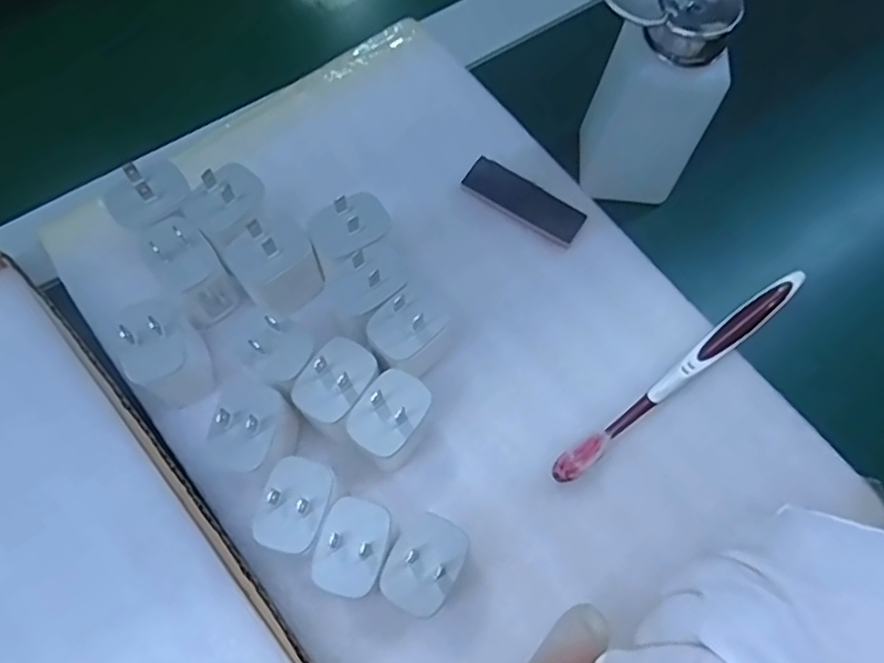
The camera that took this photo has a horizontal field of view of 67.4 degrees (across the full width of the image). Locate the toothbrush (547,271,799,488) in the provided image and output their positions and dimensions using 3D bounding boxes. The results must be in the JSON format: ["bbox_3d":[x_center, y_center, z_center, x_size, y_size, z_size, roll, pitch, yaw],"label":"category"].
[{"bbox_3d":[0.134,0.019,0.356,0.192,0.017,0.014,-36,72,-14],"label":"toothbrush"}]

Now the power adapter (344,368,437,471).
[{"bbox_3d":[-0.025,0.044,0.322,0.028,0.051,0.040,36,72,14],"label":"power adapter"}]

